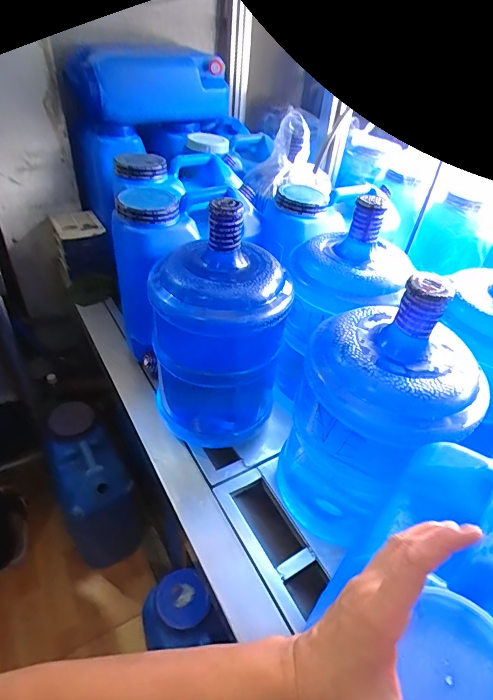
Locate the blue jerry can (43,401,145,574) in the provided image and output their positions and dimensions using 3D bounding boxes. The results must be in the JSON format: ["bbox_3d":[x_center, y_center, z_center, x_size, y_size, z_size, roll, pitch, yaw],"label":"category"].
[{"bbox_3d":[-0.461,0.423,1.245,0.185,0.413,0.344,-20,47,-27],"label":"blue jerry can"}]

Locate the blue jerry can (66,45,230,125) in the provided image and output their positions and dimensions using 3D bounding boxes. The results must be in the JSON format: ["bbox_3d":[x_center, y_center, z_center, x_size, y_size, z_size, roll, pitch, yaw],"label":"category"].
[{"bbox_3d":[-0.277,-0.814,1.268,0.459,0.204,0.192,-17,46,-24],"label":"blue jerry can"}]

